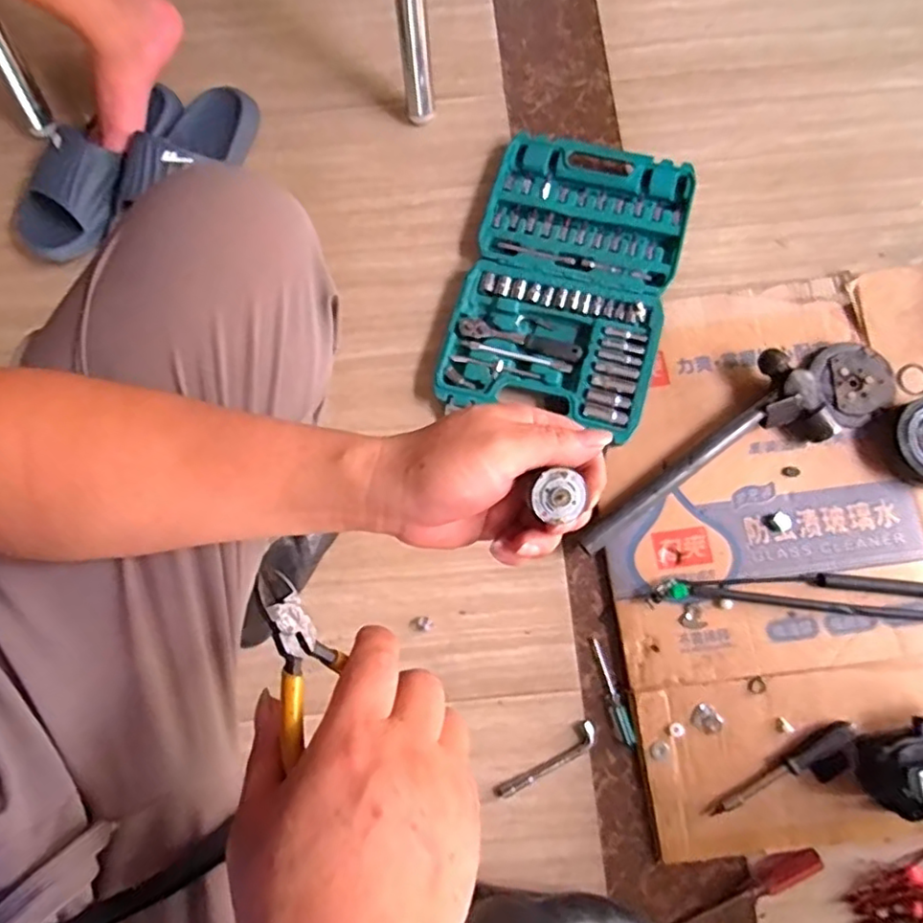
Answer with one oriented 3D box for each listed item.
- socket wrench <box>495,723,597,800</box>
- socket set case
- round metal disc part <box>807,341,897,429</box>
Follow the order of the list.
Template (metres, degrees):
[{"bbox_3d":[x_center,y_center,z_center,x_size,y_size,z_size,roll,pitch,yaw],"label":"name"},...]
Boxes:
[{"bbox_3d":[0.094,0.328,0.673,0.125,0.009,0.022,-32,76,-8],"label":"socket wrench"},{"bbox_3d":[0.137,-0.239,0.788,0.249,0.033,0.403,15,75,5],"label":"socket set case"},{"bbox_3d":[0.465,-0.095,0.744,0.092,0.014,0.102,41,78,11],"label":"round metal disc part"}]

